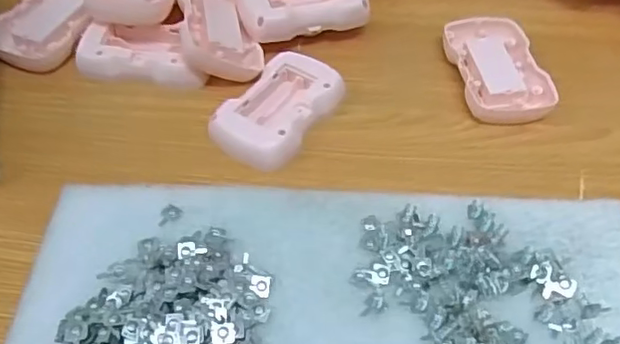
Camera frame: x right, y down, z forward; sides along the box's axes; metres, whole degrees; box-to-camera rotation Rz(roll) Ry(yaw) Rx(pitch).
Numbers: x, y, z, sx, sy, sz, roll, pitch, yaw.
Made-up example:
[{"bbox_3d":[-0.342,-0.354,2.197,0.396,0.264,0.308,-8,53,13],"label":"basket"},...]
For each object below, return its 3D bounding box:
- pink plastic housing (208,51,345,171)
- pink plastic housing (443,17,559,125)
[{"bbox_3d":[-0.020,-0.039,0.372,0.051,0.015,0.084,28,54,19],"label":"pink plastic housing"},{"bbox_3d":[0.122,-0.069,0.403,0.054,0.014,0.085,-4,50,-7],"label":"pink plastic housing"}]

